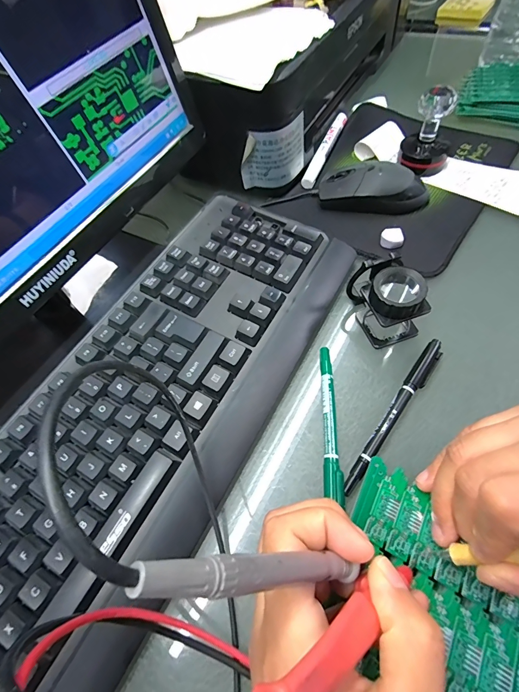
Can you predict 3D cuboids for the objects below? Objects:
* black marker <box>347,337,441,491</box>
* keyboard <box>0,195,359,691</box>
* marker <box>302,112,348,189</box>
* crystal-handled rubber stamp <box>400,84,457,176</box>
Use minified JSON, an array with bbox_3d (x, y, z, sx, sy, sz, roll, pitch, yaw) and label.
[{"bbox_3d":[0.101,0.048,0.245,0.013,0.011,0.136,31,67,24],"label":"black marker"},{"bbox_3d":[-0.078,0.042,0.248,0.159,0.021,0.424,26,64,14],"label":"keyboard"},{"bbox_3d":[0.084,-0.249,0.421,0.016,0.017,0.140,17,62,18],"label":"marker"},{"bbox_3d":[0.192,-0.238,0.365,0.053,0.066,0.064,22,65,11],"label":"crystal-handled rubber stamp"}]

